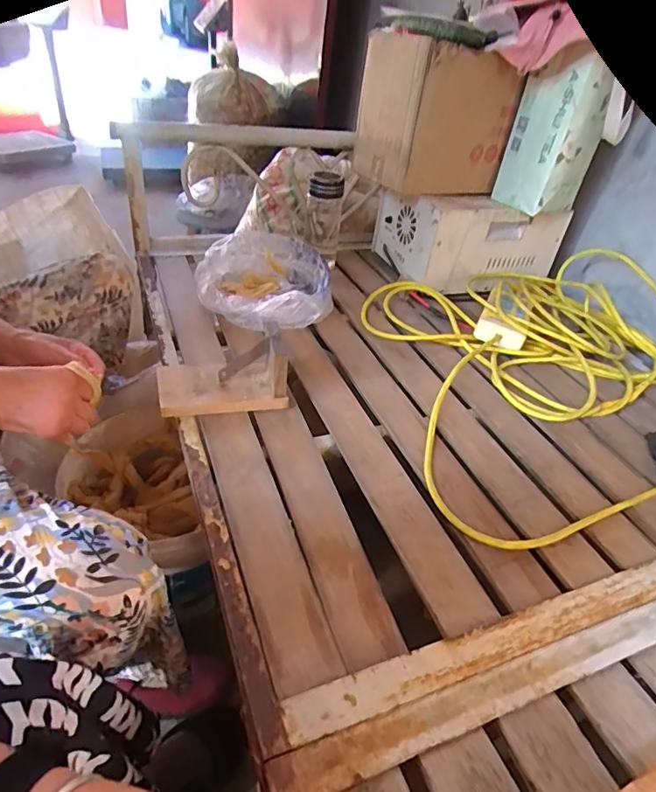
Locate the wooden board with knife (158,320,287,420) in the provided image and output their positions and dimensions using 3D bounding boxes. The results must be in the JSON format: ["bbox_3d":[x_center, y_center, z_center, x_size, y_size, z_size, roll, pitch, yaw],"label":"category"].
[{"bbox_3d":[-0.137,-0.032,0.626,0.158,0.083,0.091,-11,45,-12],"label":"wooden board with knife"}]

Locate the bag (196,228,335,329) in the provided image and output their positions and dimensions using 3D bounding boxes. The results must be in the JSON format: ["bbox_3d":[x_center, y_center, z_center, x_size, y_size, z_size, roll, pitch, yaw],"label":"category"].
[{"bbox_3d":[-0.111,-0.208,0.879,0.226,0.077,0.309,-3,44,-3],"label":"bag"}]

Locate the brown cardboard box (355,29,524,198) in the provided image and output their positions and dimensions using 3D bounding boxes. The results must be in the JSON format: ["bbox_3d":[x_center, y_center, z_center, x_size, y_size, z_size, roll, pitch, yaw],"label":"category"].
[{"bbox_3d":[0.188,-0.521,0.899,0.223,0.225,0.205,-13,45,-14],"label":"brown cardboard box"}]

